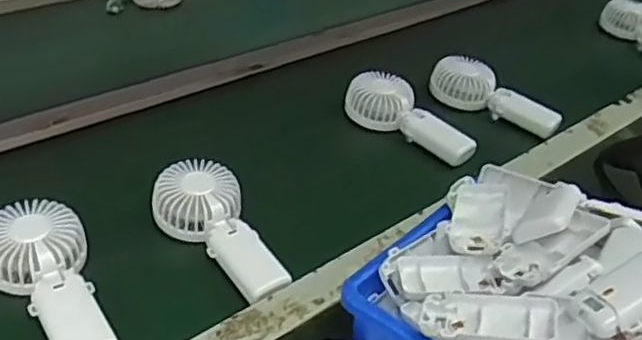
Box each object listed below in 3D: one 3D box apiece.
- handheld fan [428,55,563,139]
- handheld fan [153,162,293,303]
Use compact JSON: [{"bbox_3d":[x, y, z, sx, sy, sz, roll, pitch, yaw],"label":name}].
[{"bbox_3d":[0.237,-0.105,0.886,0.072,0.046,0.186,-26,45,-36],"label":"handheld fan"},{"bbox_3d":[-0.095,0.060,0.632,0.079,0.035,0.174,-24,56,-33],"label":"handheld fan"}]

